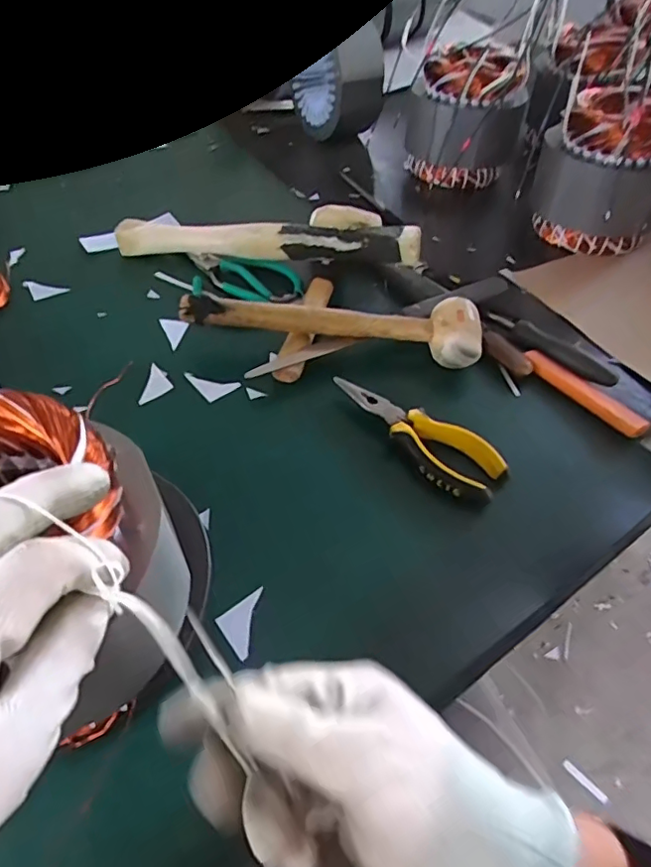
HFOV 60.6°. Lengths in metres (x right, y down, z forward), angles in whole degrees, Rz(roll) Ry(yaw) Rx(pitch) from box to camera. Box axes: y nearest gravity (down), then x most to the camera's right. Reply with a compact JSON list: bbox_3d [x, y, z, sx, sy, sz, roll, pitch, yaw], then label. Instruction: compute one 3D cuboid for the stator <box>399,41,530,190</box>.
[{"bbox_3d":[0.170,-0.412,0.741,0.127,0.144,0.127,2,51,-2],"label":"stator"}]

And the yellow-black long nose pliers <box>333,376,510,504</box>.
[{"bbox_3d":[0.073,-0.001,0.449,0.053,0.022,0.149,-36,61,-28],"label":"yellow-black long nose pliers"}]

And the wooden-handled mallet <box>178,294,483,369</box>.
[{"bbox_3d":[0.006,-0.100,0.513,0.267,0.055,0.059,9,51,3],"label":"wooden-handled mallet"}]

